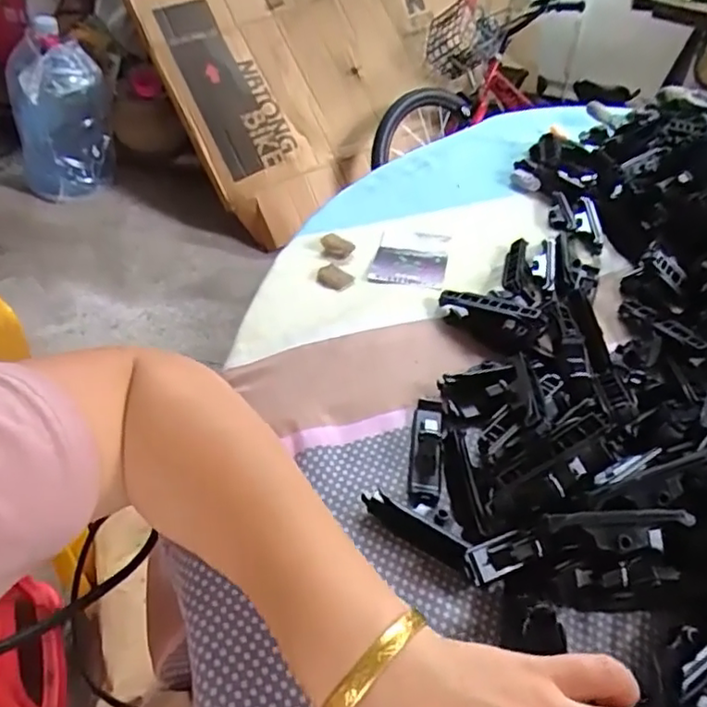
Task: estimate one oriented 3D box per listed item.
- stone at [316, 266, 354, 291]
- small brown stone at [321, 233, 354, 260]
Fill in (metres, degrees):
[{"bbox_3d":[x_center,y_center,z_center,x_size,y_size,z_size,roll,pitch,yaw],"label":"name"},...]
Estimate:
[{"bbox_3d":[-0.015,-0.061,0.504,0.028,0.007,0.022,25,46,19],"label":"stone"},{"bbox_3d":[-0.014,-0.093,0.535,0.024,0.014,0.022,4,43,-3],"label":"small brown stone"}]

